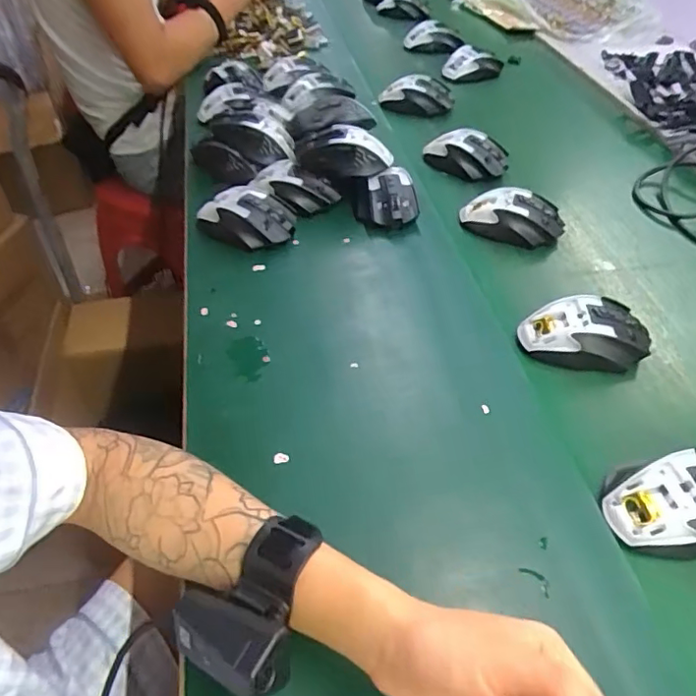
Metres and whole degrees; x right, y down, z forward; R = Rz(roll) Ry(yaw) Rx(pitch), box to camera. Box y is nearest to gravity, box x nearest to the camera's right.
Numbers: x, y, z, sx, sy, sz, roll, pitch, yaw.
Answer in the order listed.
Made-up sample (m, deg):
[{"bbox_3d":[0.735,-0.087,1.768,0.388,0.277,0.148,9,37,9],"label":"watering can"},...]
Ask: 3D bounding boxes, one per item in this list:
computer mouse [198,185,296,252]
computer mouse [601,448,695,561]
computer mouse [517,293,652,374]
[{"bbox_3d":[-0.115,-0.154,0.644,0.112,0.044,0.077,23,51,17],"label":"computer mouse"},{"bbox_3d":[0.243,0.108,0.405,0.108,0.035,0.073,-3,48,-5],"label":"computer mouse"},{"bbox_3d":[0.222,-0.014,0.526,0.114,0.043,0.072,1,48,-2],"label":"computer mouse"}]

